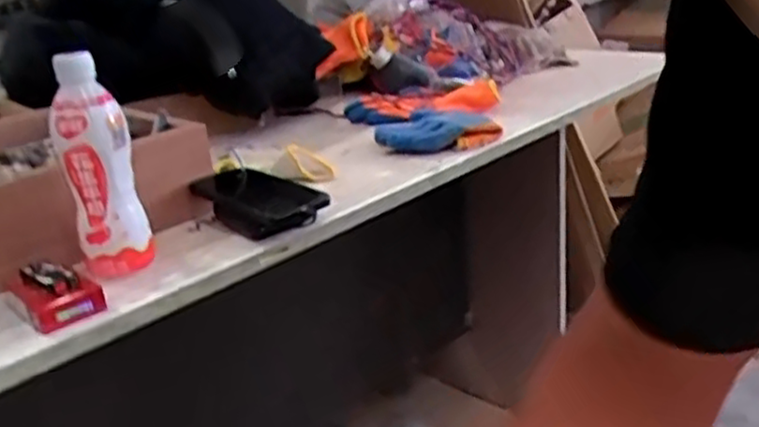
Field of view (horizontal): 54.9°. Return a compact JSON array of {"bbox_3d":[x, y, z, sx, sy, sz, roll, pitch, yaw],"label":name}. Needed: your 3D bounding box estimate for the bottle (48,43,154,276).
[{"bbox_3d":[-0.259,-0.044,0.676,0.061,0.201,0.053,-12,23,-16],"label":"bottle"}]

